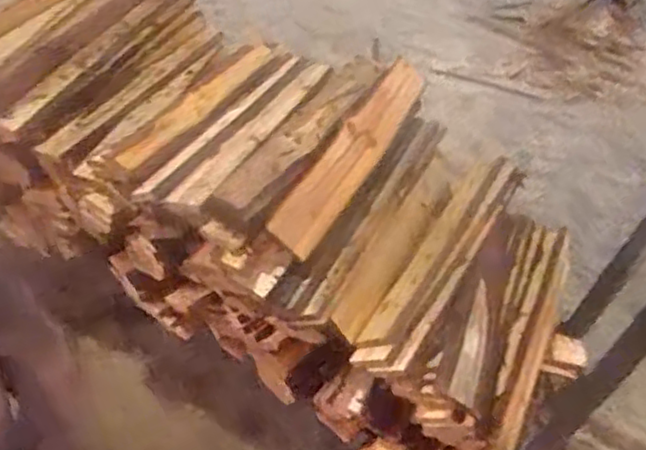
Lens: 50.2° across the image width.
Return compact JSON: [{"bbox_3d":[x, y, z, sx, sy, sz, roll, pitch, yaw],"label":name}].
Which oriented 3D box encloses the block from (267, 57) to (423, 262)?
[{"bbox_3d":[0.062,-0.137,1.225,0.077,0.082,0.511,25,49,16],"label":"block"}]

